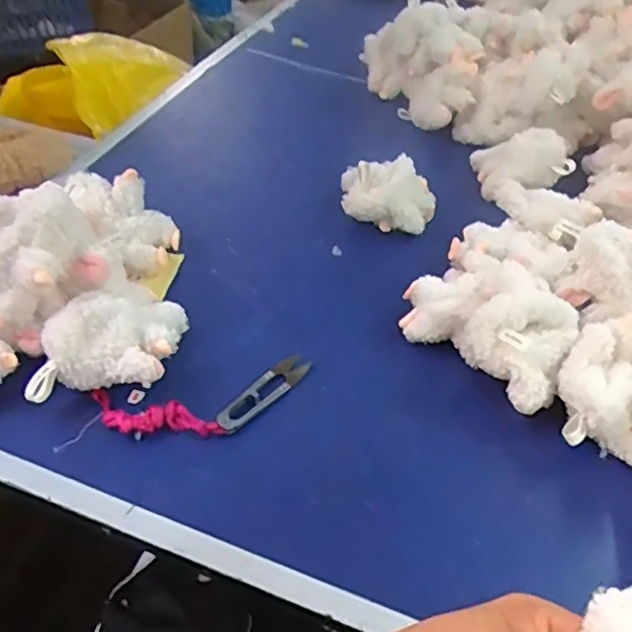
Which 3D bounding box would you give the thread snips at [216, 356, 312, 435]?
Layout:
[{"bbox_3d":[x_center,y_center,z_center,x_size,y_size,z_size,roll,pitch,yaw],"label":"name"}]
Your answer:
[{"bbox_3d":[-0.043,0.062,0.511,0.025,0.017,0.099,35,51,25],"label":"thread snips"}]

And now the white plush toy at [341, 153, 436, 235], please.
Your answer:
[{"bbox_3d":[0.080,-0.130,0.686,0.107,0.064,0.066,10,45,2],"label":"white plush toy"}]

